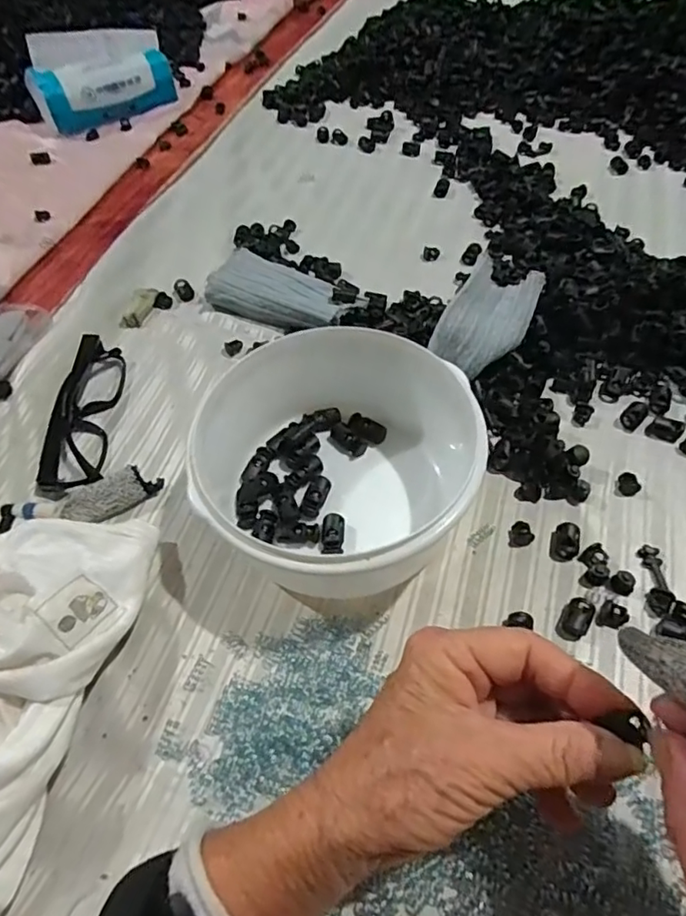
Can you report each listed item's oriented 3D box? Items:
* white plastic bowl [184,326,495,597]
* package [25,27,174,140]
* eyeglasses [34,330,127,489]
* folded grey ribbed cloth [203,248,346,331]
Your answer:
[{"bbox_3d":[-0.001,-0.001,0.348,0.151,0.077,0.151,-2,55,3],"label":"white plastic bowl"},{"bbox_3d":[-0.295,-0.463,0.703,0.163,0.081,0.066,-29,58,-15],"label":"package"},{"bbox_3d":[-0.187,-0.038,0.418,0.035,0.023,0.132,-4,55,1],"label":"eyeglasses"},{"bbox_3d":[-0.053,-0.135,0.476,0.119,0.033,0.047,23,60,19],"label":"folded grey ribbed cloth"}]

